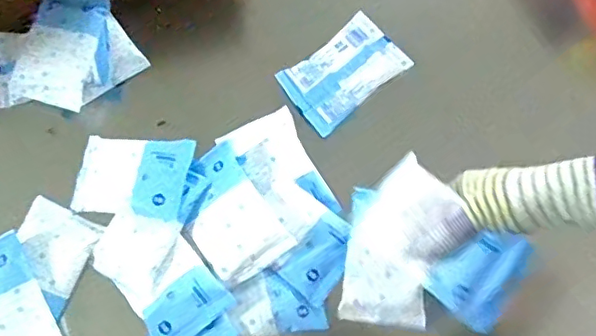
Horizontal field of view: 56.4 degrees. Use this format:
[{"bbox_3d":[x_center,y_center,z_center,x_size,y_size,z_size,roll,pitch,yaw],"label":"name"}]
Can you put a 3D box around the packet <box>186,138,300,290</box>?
[{"bbox_3d":[-0.070,0.045,0.551,0.079,0.019,0.128,-34,77,-9],"label":"packet"}]

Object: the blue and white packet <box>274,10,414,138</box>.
[{"bbox_3d":[0.051,-0.107,0.618,0.130,0.011,0.084,-38,78,-10],"label":"blue and white packet"}]

